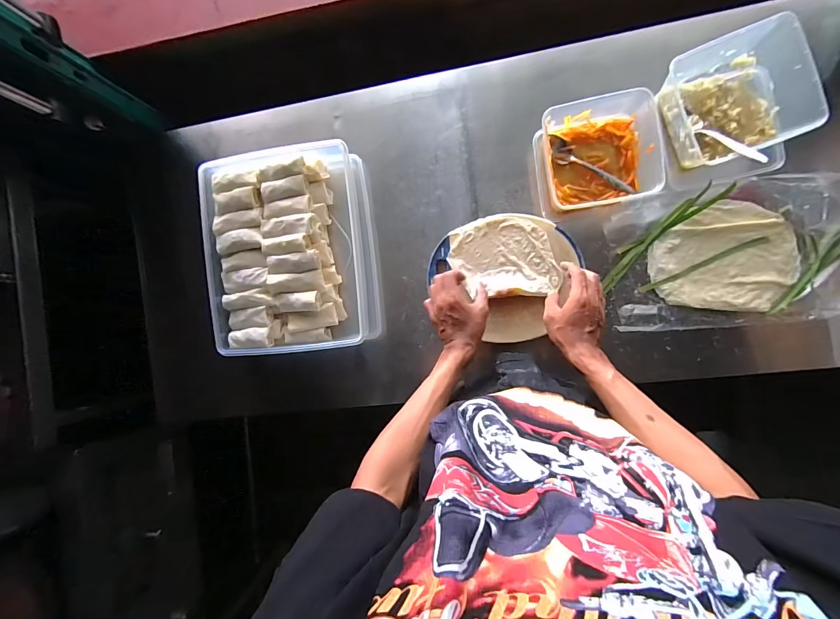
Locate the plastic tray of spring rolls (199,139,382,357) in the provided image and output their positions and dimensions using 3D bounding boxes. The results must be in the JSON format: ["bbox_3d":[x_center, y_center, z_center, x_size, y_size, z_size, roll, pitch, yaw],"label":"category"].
[{"bbox_3d":[-0.238,-0.113,0.668,0.289,0.084,0.368,-7,90,9],"label":"plastic tray of spring rolls"}]

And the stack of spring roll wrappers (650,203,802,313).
[{"bbox_3d":[0.499,-0.087,0.588,0.213,0.008,0.170,5,92,8],"label":"stack of spring roll wrappers"}]

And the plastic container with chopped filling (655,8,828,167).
[{"bbox_3d":[0.478,-0.318,0.547,0.166,0.077,0.171,-20,88,8],"label":"plastic container with chopped filling"}]

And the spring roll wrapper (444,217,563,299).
[{"bbox_3d":[0.146,-0.091,0.628,0.181,0.022,0.134,-3,91,9],"label":"spring roll wrapper"}]

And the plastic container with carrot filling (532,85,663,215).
[{"bbox_3d":[0.287,-0.251,0.586,0.171,0.069,0.161,-8,90,9],"label":"plastic container with carrot filling"}]

